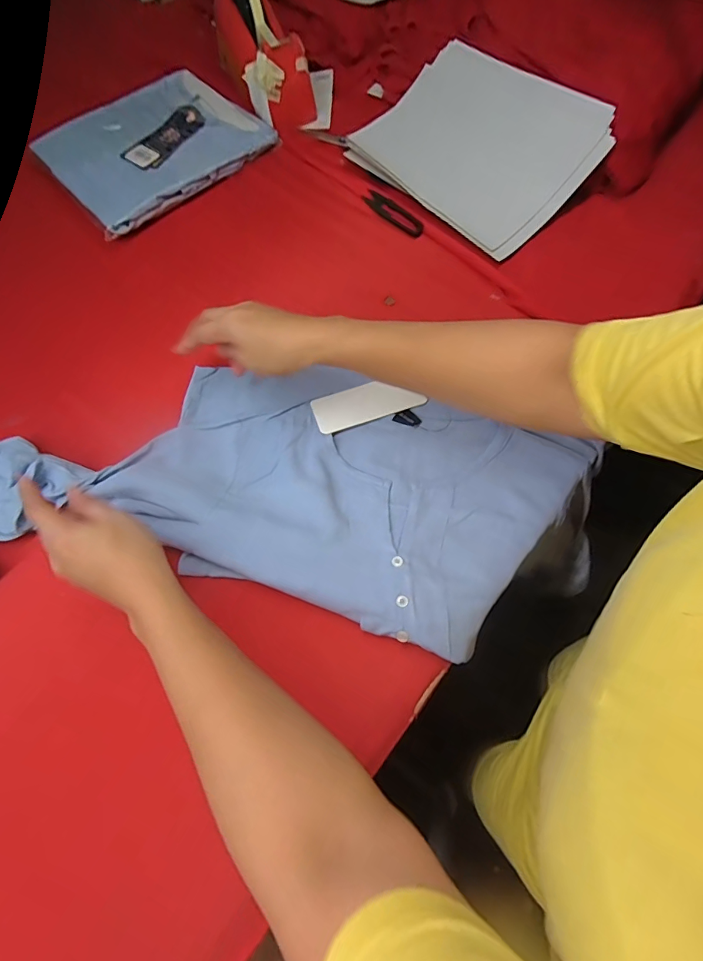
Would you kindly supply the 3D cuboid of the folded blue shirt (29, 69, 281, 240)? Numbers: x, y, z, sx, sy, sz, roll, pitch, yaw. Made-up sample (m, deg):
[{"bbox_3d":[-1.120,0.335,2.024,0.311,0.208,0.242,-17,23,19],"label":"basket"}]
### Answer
[{"bbox_3d":[-0.269,-0.464,0.592,0.265,0.026,0.211,-41,70,-11],"label":"folded blue shirt"}]

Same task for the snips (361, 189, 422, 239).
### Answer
[{"bbox_3d":[0.052,-0.346,0.557,0.024,0.010,0.099,-41,70,-11],"label":"snips"}]

